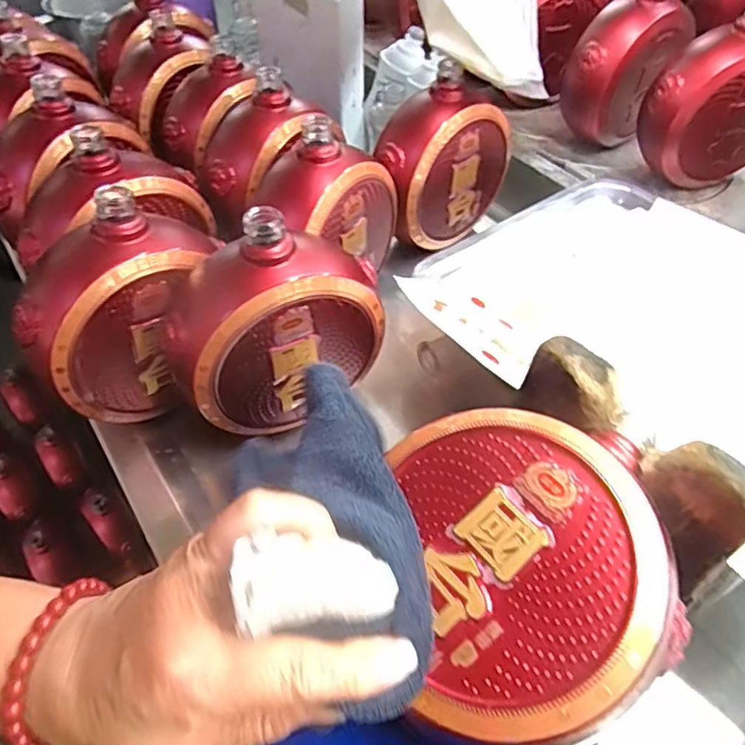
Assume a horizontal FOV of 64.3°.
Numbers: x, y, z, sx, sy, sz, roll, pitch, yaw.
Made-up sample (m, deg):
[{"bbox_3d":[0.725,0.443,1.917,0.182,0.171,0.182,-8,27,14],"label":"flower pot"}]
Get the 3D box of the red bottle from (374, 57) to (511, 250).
[{"bbox_3d":[0.058,-0.186,0.526,0.070,0.127,0.121,35,59,27],"label":"red bottle"}]

